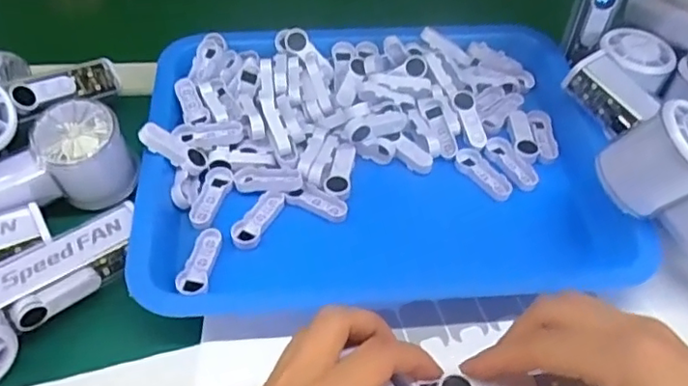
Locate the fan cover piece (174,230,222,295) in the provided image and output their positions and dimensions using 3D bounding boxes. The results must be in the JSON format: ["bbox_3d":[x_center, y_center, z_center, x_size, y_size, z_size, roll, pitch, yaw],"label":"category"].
[{"bbox_3d":[-0.094,0.044,0.389,0.019,0.004,0.050,6,49,2],"label":"fan cover piece"}]

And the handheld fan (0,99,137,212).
[{"bbox_3d":[-0.217,-0.007,0.394,0.152,0.058,0.048,-22,54,-20],"label":"handheld fan"}]

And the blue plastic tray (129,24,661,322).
[{"bbox_3d":[0.021,-0.027,0.447,0.322,0.054,0.246,-2,50,-5],"label":"blue plastic tray"}]

